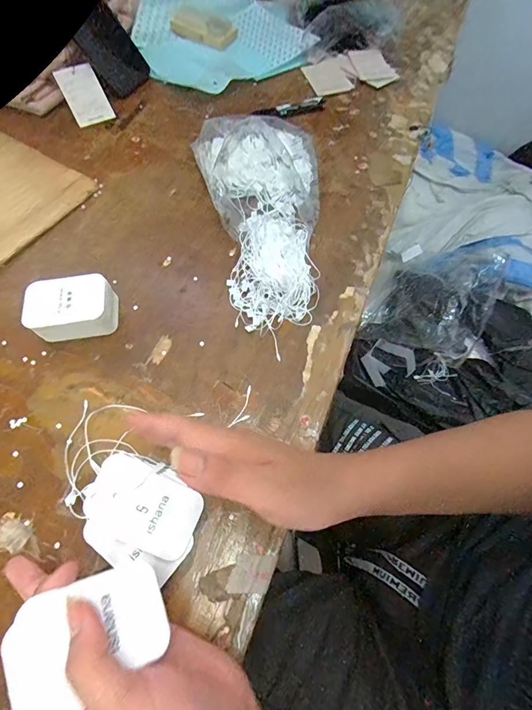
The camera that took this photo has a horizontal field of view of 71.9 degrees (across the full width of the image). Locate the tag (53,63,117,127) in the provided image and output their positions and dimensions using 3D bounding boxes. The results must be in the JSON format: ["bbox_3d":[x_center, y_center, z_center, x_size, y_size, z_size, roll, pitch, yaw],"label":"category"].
[{"bbox_3d":[-0.241,-0.346,0.490,0.049,0.065,0.005,-31,25,-17],"label":"tag"}]

